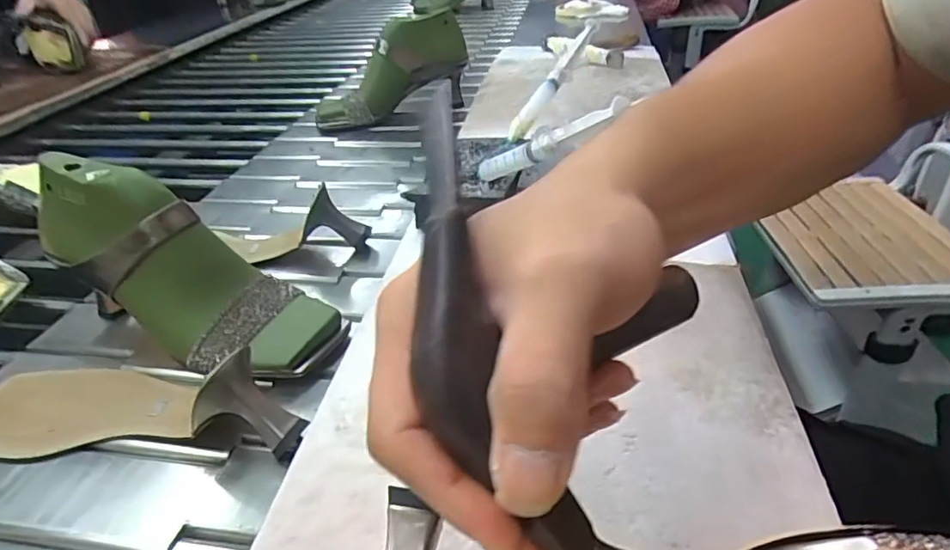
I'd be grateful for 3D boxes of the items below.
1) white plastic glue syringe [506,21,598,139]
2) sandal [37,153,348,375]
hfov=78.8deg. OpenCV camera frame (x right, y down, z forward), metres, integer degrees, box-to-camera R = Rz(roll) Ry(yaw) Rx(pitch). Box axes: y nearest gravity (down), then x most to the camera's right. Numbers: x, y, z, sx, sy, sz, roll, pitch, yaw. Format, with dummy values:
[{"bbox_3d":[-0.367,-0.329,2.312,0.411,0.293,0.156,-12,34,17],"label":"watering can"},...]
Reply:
[{"bbox_3d":[0.074,-0.184,0.551,0.013,0.024,0.157,21,67,34],"label":"white plastic glue syringe"},{"bbox_3d":[-0.213,-0.005,0.415,0.236,0.085,0.080,32,37,-2],"label":"sandal"}]

